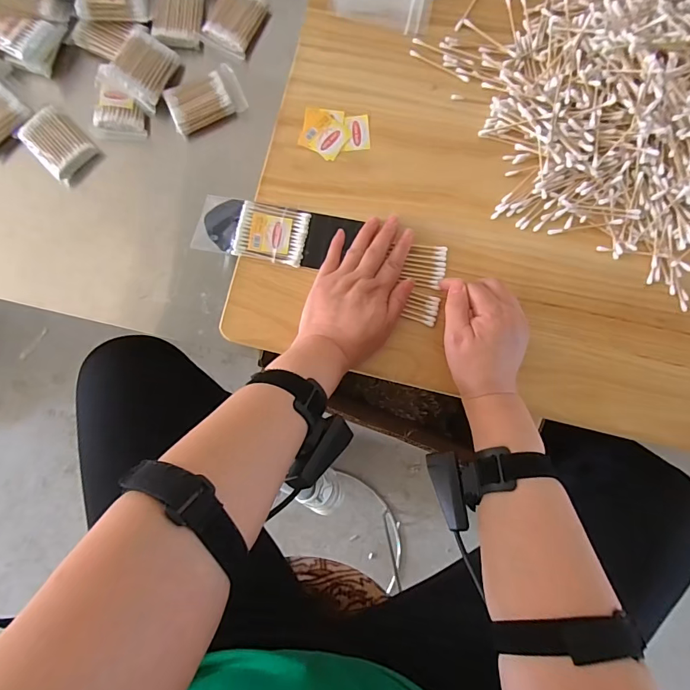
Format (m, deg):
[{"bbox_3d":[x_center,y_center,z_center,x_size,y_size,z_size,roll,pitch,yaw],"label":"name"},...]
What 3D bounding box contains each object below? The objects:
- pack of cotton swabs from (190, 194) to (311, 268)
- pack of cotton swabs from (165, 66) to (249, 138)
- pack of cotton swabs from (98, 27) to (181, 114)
[{"bbox_3d":[-0.101,-0.124,0.452,0.120,0.015,0.061,11,85,1],"label":"pack of cotton swabs"},{"bbox_3d":[-0.169,-0.297,0.504,0.088,0.019,0.055,-25,85,-2],"label":"pack of cotton swabs"},{"bbox_3d":[-0.243,-0.331,0.491,0.065,0.028,0.078,29,86,3],"label":"pack of cotton swabs"}]

